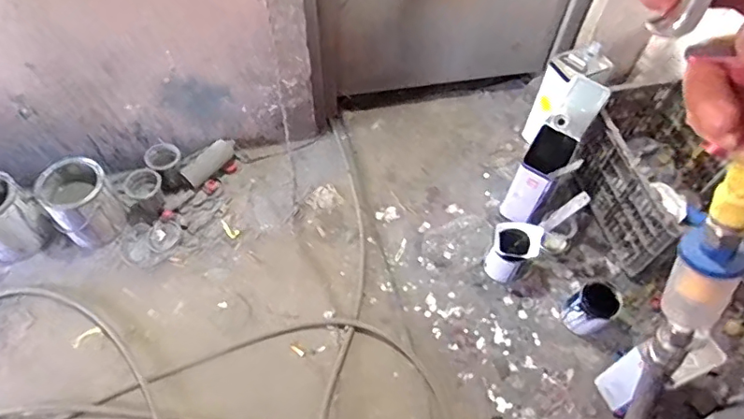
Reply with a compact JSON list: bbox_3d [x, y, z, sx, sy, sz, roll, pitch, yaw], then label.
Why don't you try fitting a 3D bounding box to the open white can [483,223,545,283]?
[{"bbox_3d":[0.381,0.110,1.456,0.122,0.173,0.138,31,63,16],"label":"open white can"}]

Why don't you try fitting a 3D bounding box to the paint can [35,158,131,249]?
[{"bbox_3d":[-0.806,-0.015,1.478,0.217,0.205,0.174,37,65,20],"label":"paint can"}]

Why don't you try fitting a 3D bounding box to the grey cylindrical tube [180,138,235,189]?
[{"bbox_3d":[-0.512,-0.156,1.644,0.075,0.074,0.178,37,65,19],"label":"grey cylindrical tube"}]

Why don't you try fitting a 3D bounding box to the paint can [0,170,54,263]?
[{"bbox_3d":[-1.020,0.019,1.448,0.176,0.219,0.170,1,58,-1],"label":"paint can"}]

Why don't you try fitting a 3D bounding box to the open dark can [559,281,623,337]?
[{"bbox_3d":[0.569,0.263,1.384,0.097,0.158,0.106,1,58,-1],"label":"open dark can"}]

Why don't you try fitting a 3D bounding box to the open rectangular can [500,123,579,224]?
[{"bbox_3d":[0.469,-0.097,1.508,0.111,0.224,0.183,30,61,17],"label":"open rectangular can"}]

